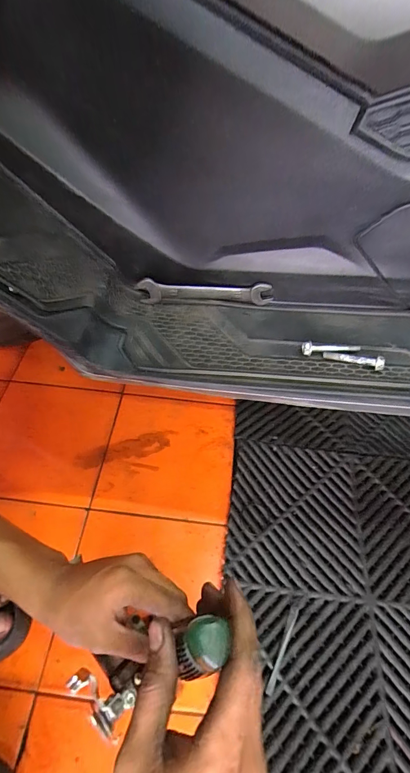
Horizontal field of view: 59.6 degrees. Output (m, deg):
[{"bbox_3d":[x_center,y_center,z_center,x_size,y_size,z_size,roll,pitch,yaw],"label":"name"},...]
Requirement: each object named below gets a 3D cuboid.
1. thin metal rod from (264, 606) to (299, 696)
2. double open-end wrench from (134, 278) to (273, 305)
[{"bbox_3d":[0.092,0.309,0.422,0.009,0.005,0.094,26,57,15],"label":"thin metal rod"},{"bbox_3d":[-0.001,-0.087,0.334,0.122,0.023,0.006,4,55,0],"label":"double open-end wrench"}]

